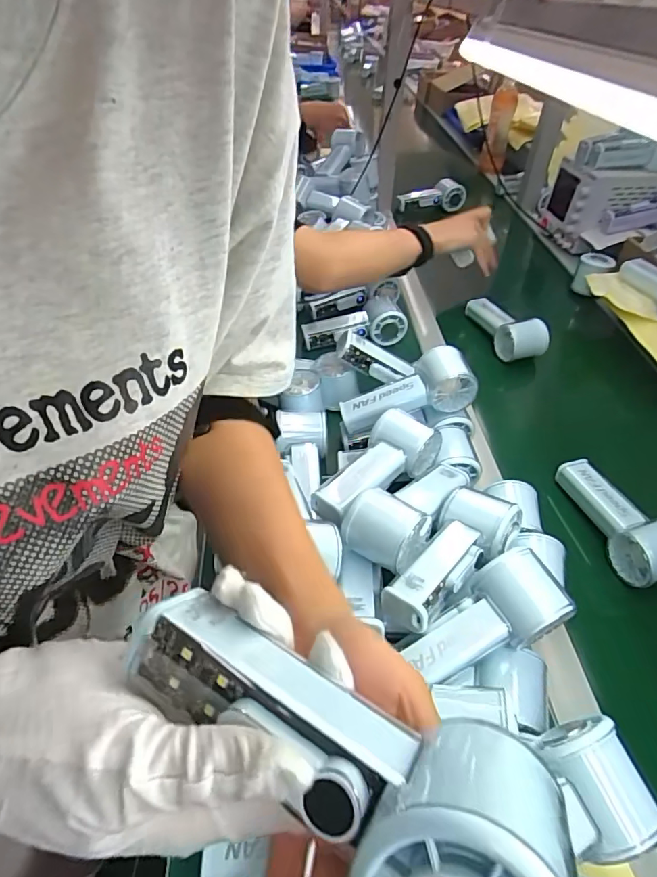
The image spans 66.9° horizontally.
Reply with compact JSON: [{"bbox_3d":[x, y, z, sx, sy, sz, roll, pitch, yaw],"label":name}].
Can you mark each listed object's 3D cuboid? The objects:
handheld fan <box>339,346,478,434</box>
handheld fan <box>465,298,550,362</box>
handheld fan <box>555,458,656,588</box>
[{"bbox_3d":[0.091,-0.050,0.578,0.152,0.057,0.061,-18,42,10],"label":"handheld fan"},{"bbox_3d":[0.273,-0.176,0.768,0.048,0.061,0.169,-8,43,-10],"label":"handheld fan"},{"bbox_3d":[0.309,0.082,0.529,0.058,0.052,0.153,-8,43,-10],"label":"handheld fan"}]

